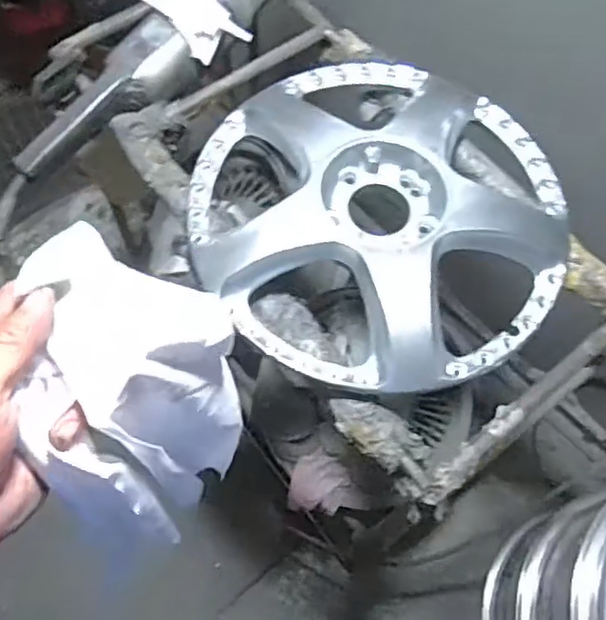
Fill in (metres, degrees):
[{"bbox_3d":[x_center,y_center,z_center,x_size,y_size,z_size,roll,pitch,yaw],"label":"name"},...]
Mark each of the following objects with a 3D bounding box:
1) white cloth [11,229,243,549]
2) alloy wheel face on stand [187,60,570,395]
[{"bbox_3d":[-0.105,0.054,0.410,0.117,0.153,0.125,20,66,7],"label":"white cloth"},{"bbox_3d":[0.089,-0.119,0.749,0.418,0.052,0.410,1,65,-2],"label":"alloy wheel face on stand"}]

